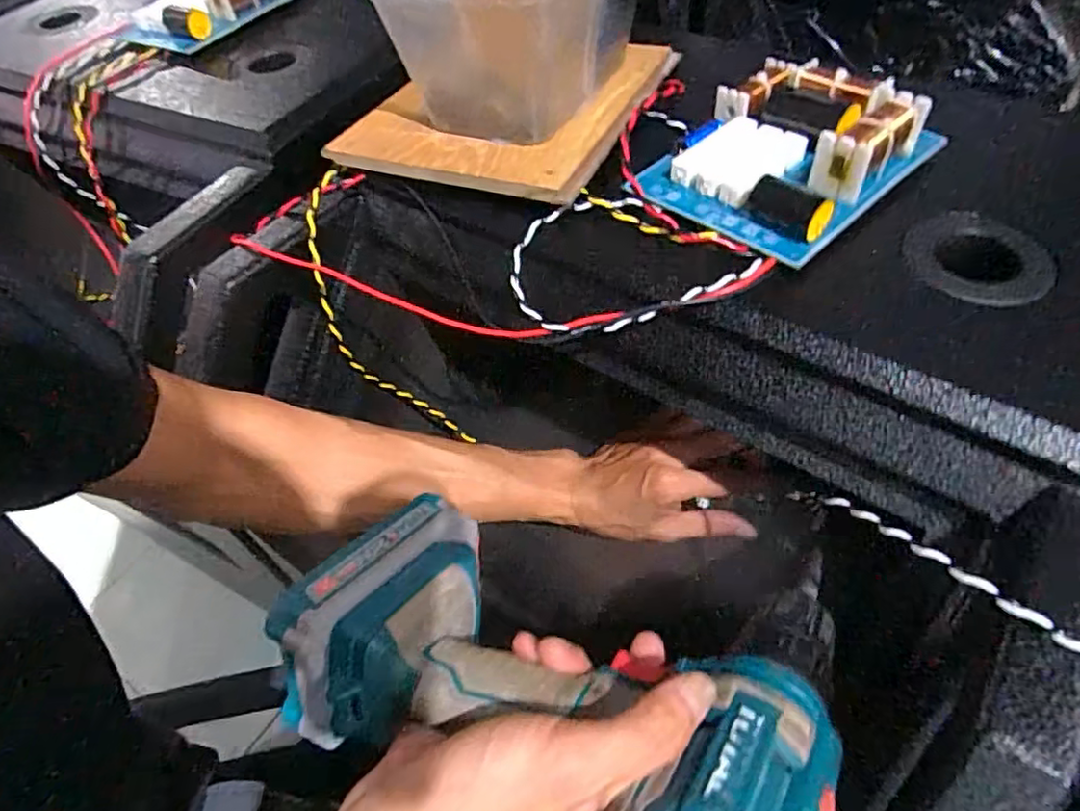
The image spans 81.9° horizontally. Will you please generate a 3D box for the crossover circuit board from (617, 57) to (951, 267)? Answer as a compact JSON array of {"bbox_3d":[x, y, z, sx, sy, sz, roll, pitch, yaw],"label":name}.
[{"bbox_3d":[0.140,-0.146,0.355,0.146,0.042,0.118,-36,57,-20],"label":"crossover circuit board"}]

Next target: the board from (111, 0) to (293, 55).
[{"bbox_3d":[-0.309,-0.372,0.572,0.114,0.039,0.148,24,58,22],"label":"board"}]

